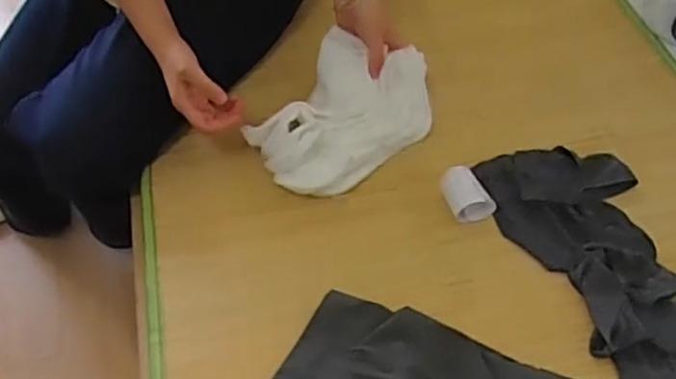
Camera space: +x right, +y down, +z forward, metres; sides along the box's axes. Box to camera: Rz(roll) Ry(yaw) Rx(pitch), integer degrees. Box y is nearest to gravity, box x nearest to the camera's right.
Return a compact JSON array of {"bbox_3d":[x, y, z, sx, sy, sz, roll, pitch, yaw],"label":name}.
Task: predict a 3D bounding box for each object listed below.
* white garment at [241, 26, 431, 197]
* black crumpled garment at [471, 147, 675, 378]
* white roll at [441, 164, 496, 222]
[{"bbox_3d":[0.009,-0.091,0.878,0.160,0.093,0.219,28,57,24],"label":"white garment"},{"bbox_3d":[0.315,0.091,0.743,0.166,0.027,0.398,-19,52,-13],"label":"black crumpled garment"},{"bbox_3d":[0.151,0.008,0.823,0.049,0.041,0.062,-16,51,-11],"label":"white roll"}]

